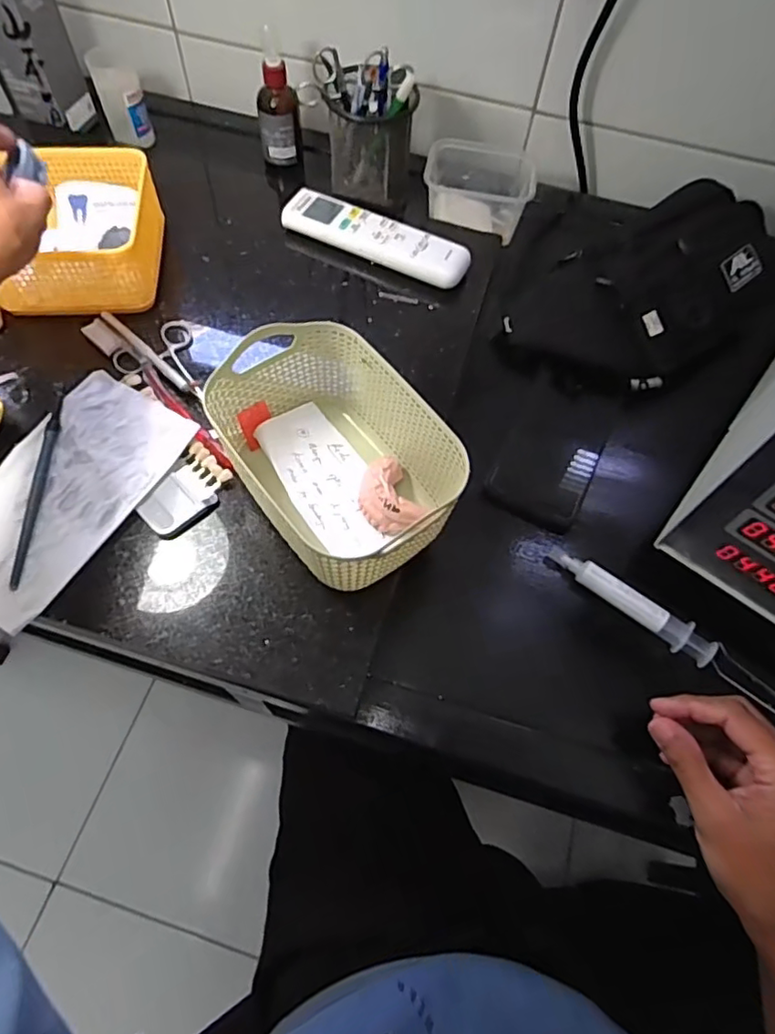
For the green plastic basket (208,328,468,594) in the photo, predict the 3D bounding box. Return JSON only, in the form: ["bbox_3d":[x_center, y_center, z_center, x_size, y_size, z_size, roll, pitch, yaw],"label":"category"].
[{"bbox_3d":[-0.035,-0.042,0.402,0.119,0.078,0.169,-36,71,-19],"label":"green plastic basket"}]

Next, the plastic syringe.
[{"bbox_3d":[0.175,0.059,0.424,0.126,0.012,0.021,38,68,15],"label":"plastic syringe"}]

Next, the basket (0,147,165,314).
[{"bbox_3d":[-0.257,-0.247,0.502,0.122,0.052,0.145,0,63,-3],"label":"basket"}]

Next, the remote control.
[{"bbox_3d":[-0.012,-0.258,0.550,0.178,0.024,0.046,25,65,9],"label":"remote control"}]

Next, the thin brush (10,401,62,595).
[{"bbox_3d":[-0.253,-0.022,0.424,0.010,0.007,0.151,1,63,-3],"label":"thin brush"}]

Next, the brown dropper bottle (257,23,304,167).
[{"bbox_3d":[-0.110,-0.416,0.592,0.043,0.108,0.040,-3,64,-5],"label":"brown dropper bottle"}]

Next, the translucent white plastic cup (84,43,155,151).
[{"bbox_3d":[-0.274,-0.432,0.608,0.043,0.077,0.041,1,63,-3],"label":"translucent white plastic cup"}]

